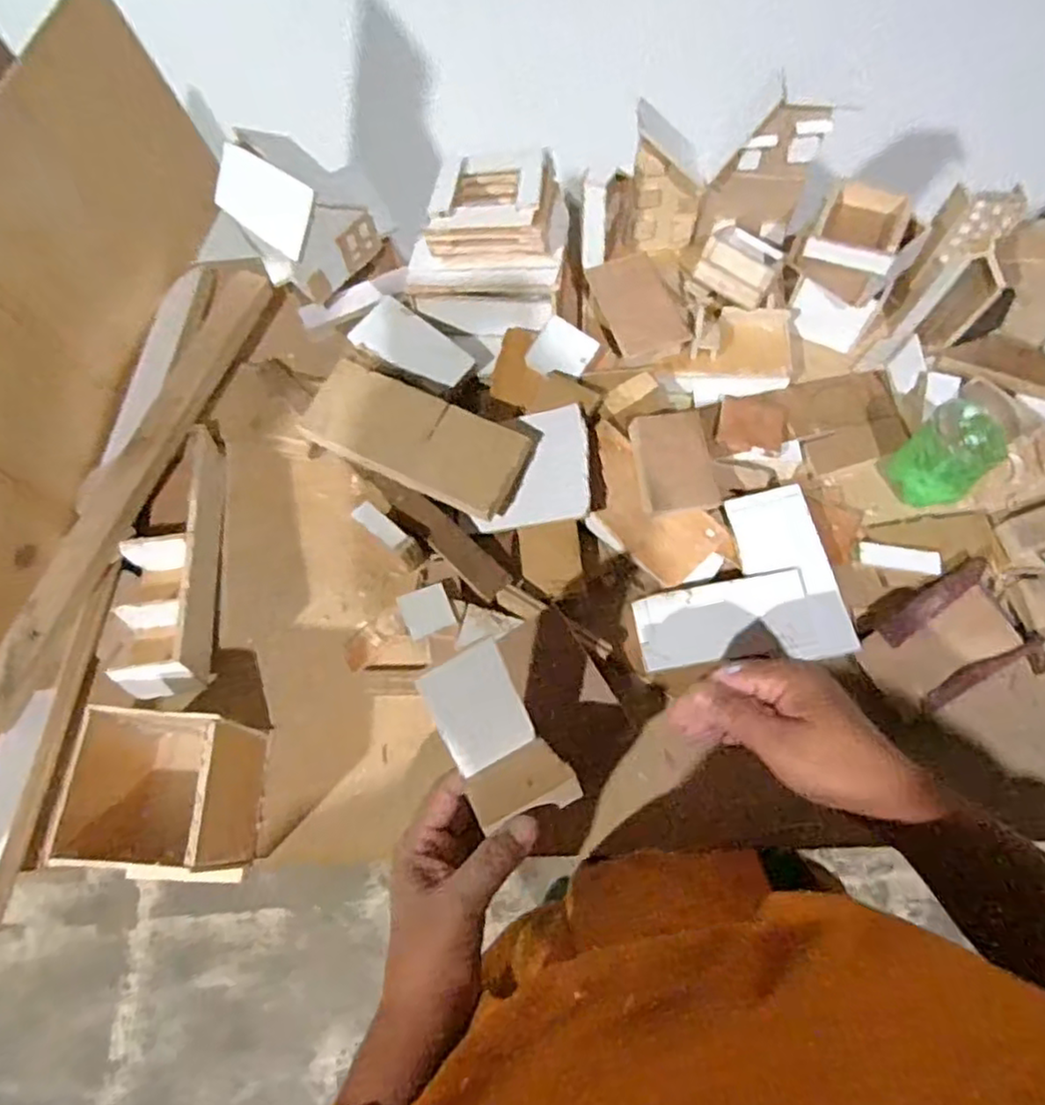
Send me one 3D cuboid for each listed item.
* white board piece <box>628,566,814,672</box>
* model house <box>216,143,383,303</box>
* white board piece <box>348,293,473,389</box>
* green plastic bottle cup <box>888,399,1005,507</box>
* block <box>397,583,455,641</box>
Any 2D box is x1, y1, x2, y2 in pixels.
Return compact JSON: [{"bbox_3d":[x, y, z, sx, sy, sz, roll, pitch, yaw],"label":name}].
[{"bbox_3d":[0.144,0.049,0.492,0.120,0.009,0.056,-10,71,5],"label":"white board piece"},{"bbox_3d":[-0.175,-0.258,0.534,0.092,0.104,0.082,34,74,16],"label":"model house"},{"bbox_3d":[-0.092,-0.172,0.574,0.098,0.006,0.049,39,93,4],"label":"white board piece"},{"bbox_3d":[0.324,-0.074,0.516,0.076,0.070,0.059,-40,71,-12],"label":"green plastic bottle cup"},{"bbox_3d":[-0.071,0.043,0.506,0.036,0.009,0.033,-23,69,-5],"label":"block"}]

